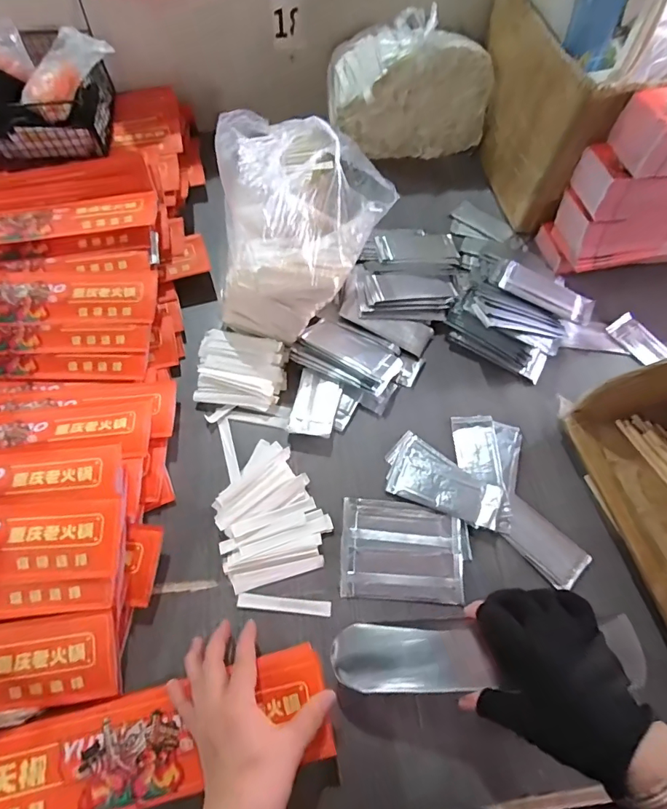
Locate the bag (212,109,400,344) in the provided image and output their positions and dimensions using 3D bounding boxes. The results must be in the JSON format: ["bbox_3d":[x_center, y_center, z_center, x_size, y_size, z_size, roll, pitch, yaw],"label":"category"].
[{"bbox_3d":[-0.031,-0.217,0.532,0.179,0.177,0.222,10,63,3],"label":"bag"}]

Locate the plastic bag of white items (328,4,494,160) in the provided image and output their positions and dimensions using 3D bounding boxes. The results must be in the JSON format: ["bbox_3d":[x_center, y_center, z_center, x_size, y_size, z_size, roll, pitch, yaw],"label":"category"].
[{"bbox_3d":[0.118,-0.509,0.722,0.251,0.165,0.106,-8,64,-6],"label":"plastic bag of white items"}]

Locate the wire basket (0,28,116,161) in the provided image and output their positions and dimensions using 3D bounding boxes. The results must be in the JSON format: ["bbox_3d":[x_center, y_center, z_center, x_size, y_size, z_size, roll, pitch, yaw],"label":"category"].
[{"bbox_3d":[-0.463,-0.437,0.628,0.302,0.105,0.146,-11,64,-7],"label":"wire basket"}]

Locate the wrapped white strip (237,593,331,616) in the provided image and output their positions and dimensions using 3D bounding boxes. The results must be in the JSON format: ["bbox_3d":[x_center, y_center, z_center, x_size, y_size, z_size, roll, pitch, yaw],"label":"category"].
[{"bbox_3d":[-0.048,0.200,0.444,0.092,0.004,0.014,5,63,1],"label":"wrapped white strip"}]

